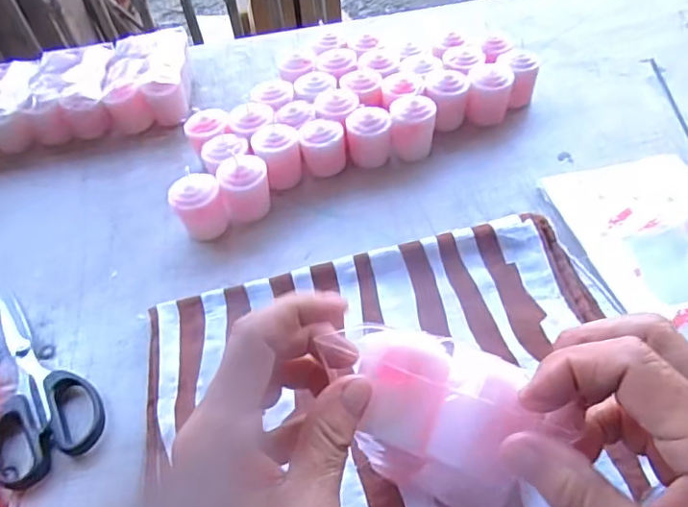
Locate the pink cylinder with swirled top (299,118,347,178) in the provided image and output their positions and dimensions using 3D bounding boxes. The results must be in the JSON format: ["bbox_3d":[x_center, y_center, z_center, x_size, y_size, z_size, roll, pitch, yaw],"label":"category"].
[{"bbox_3d":[-0.016,-0.081,0.431,0.033,0.045,0.030,-8,50,0],"label":"pink cylinder with swirled top"}]

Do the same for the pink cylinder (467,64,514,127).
[{"bbox_3d":[0.126,-0.136,0.464,0.031,0.043,0.038,11,53,16],"label":"pink cylinder"}]

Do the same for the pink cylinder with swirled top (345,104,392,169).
[{"bbox_3d":[0.020,-0.093,0.440,0.035,0.045,0.036,-3,50,4],"label":"pink cylinder with swirled top"}]

